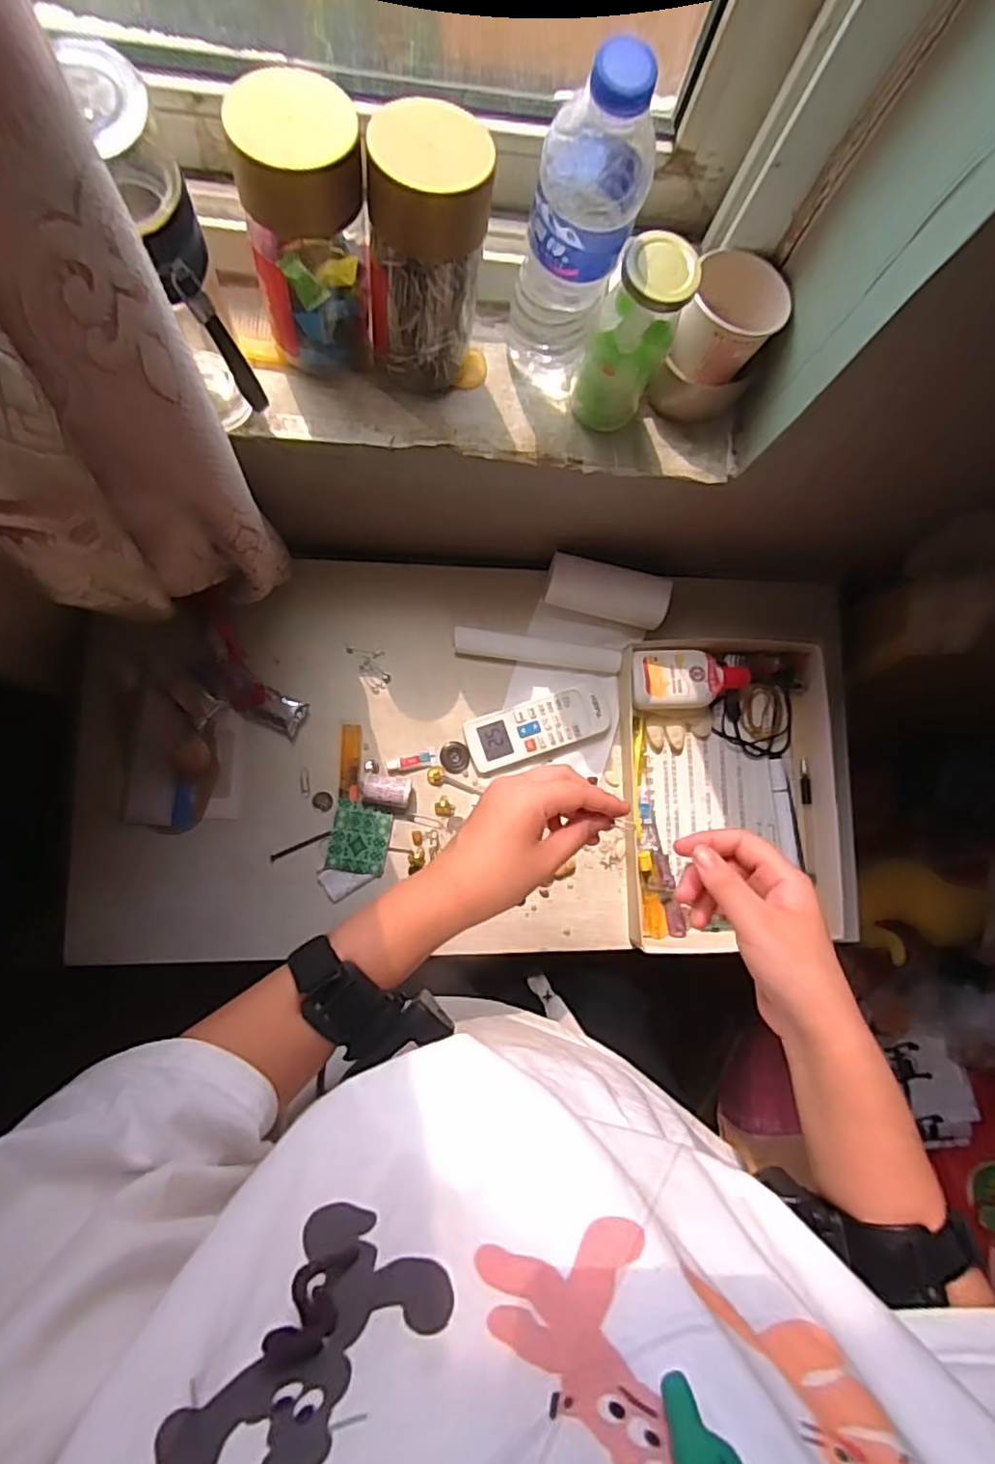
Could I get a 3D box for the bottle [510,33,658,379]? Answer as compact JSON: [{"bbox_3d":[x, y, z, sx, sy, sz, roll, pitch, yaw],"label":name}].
[{"bbox_3d":[0.048,-0.308,0.421,0.061,0.219,0.054,12,81,-7],"label":"bottle"}]

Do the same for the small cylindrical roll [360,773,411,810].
[{"bbox_3d":[-0.108,0.058,0.649,0.048,0.023,0.029,9,82,-7],"label":"small cylindrical roll"}]

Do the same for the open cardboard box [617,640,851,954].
[{"bbox_3d":[0.244,0.062,0.691,0.227,0.045,0.314,-2,83,-8],"label":"open cardboard box"}]

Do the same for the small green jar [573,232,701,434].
[{"bbox_3d":[0.092,-0.270,0.461,0.051,0.127,0.051,1,83,-8],"label":"small green jar"}]

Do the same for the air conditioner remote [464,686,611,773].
[{"bbox_3d":[0.043,-0.006,0.683,0.150,0.018,0.054,-18,86,-10],"label":"air conditioner remote"}]

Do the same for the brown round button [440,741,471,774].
[{"bbox_3d":[-0.043,0.026,0.673,0.030,0.004,0.032,2,83,-8],"label":"brown round button"}]

